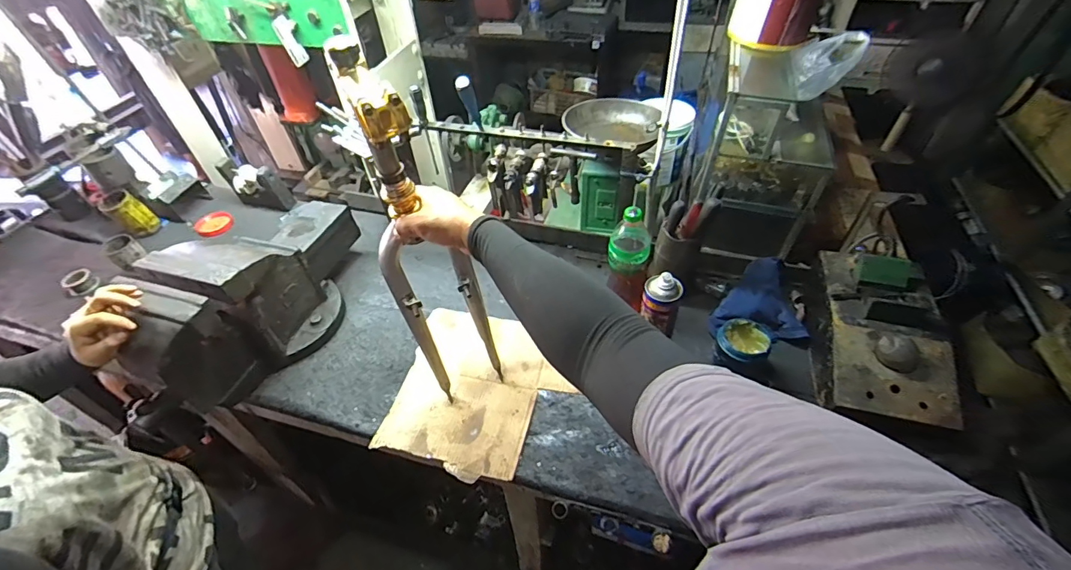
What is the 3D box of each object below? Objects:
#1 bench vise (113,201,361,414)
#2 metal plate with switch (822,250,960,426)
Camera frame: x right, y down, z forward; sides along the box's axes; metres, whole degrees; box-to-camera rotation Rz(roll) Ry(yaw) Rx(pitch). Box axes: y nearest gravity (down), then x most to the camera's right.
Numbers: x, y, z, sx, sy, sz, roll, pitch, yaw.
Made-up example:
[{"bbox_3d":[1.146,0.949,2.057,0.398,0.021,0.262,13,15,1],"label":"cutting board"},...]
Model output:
[{"bbox_3d":[-0.553,0.002,0.938,0.206,0.267,0.514,18,50,19],"label":"bench vise"},{"bbox_3d":[0.630,0.071,0.816,0.179,0.088,0.334,10,48,12],"label":"metal plate with switch"}]

